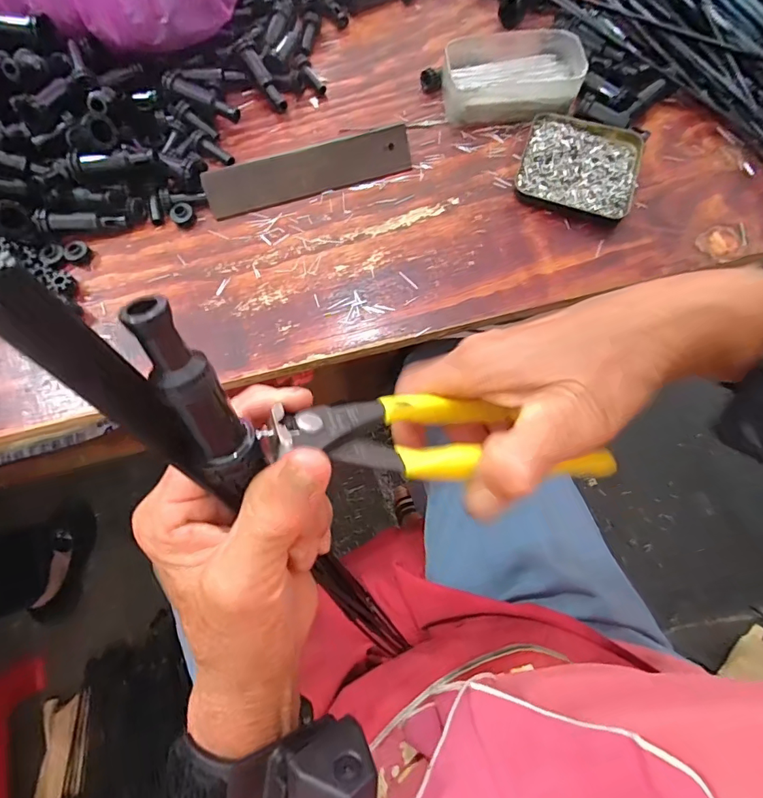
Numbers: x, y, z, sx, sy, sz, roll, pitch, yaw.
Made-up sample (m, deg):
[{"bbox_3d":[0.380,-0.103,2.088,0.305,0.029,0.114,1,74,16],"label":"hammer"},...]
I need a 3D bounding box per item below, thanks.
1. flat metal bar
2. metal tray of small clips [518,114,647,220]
[{"bbox_3d":[-0.061,-0.194,0.395,0.174,0.036,0.007,-18,29,-6],"label":"flat metal bar"},{"bbox_3d":[0.169,-0.203,0.398,0.094,0.012,0.094,17,72,5],"label":"metal tray of small clips"}]

